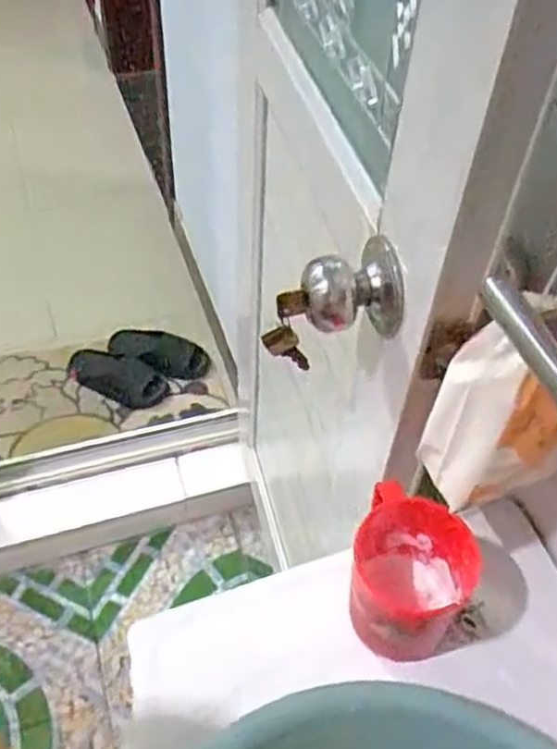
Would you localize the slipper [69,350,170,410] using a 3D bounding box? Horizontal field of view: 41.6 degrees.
[{"bbox_3d":[-0.394,0.014,1.815,0.259,0.054,0.119,14,51,10],"label":"slipper"}]

